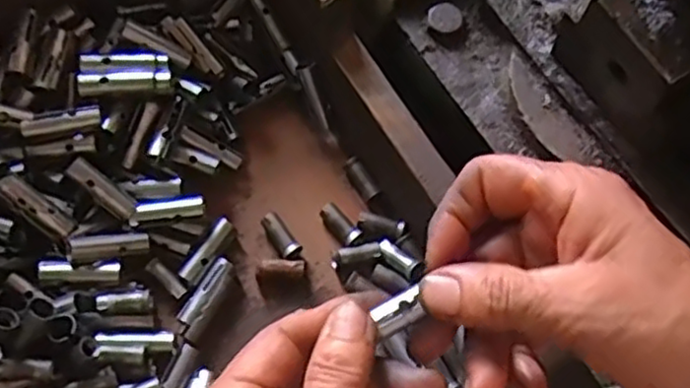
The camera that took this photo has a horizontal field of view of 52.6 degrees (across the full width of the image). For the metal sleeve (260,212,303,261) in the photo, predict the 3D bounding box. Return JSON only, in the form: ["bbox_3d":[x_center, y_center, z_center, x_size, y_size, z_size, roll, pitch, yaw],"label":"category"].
[{"bbox_3d":[-0.033,0.022,0.362,0.011,0.008,0.026,-33,74,-13],"label":"metal sleeve"}]

